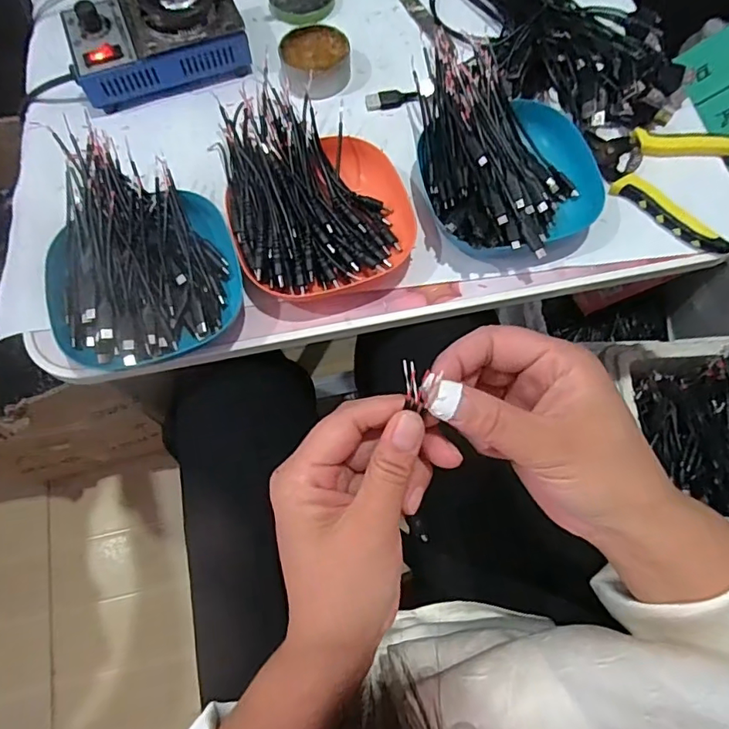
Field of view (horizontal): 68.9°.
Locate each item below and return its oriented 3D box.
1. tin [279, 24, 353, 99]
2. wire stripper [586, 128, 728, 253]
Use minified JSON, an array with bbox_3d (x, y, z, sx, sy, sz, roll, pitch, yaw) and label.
[{"bbox_3d":[-0.044,-0.283,0.493,0.063,0.030,0.063,0,70,0],"label":"tin"},{"bbox_3d":[0.257,-0.163,0.451,0.129,0.014,0.120,23,72,8],"label":"wire stripper"}]

